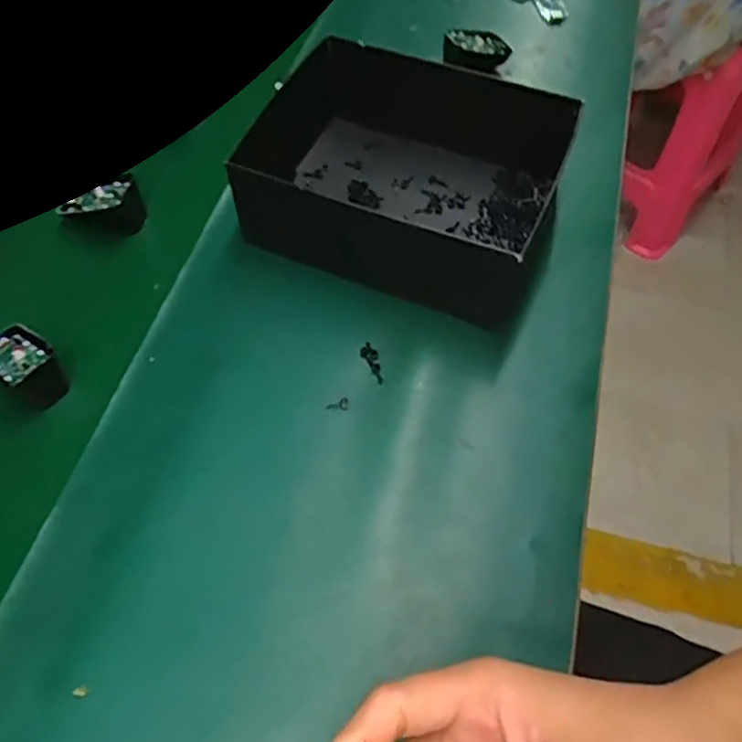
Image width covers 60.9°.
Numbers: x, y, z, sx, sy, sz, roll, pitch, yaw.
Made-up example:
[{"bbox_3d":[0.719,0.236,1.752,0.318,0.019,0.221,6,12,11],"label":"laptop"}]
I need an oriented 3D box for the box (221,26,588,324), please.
[{"bbox_3d":[0.029,-0.168,0.534,0.248,0.077,0.208,18,61,9],"label":"box"}]

